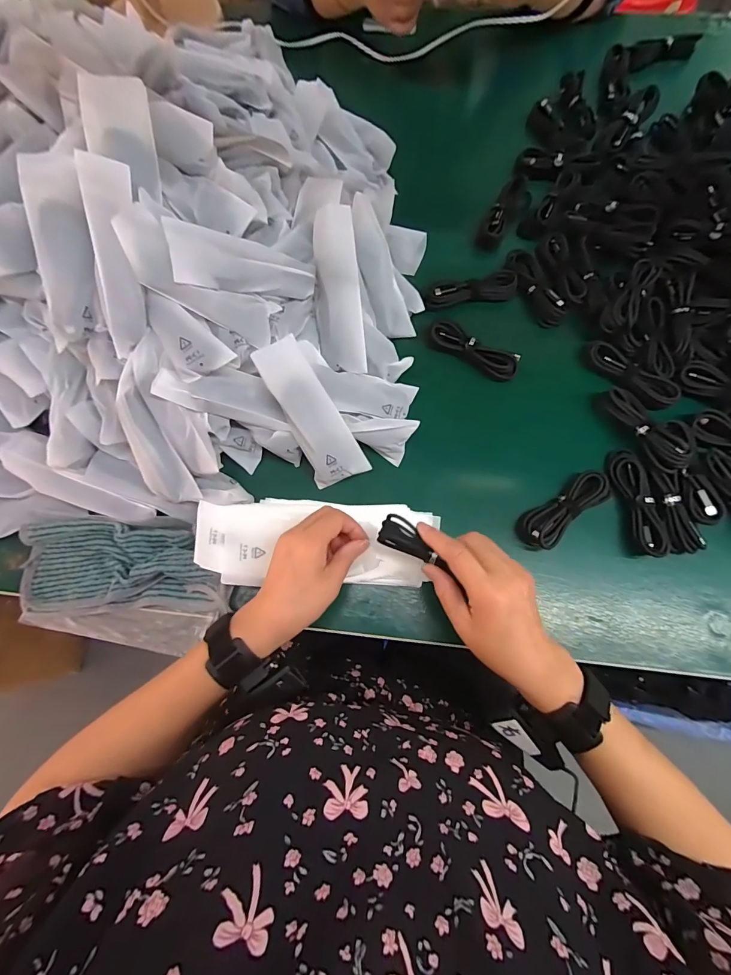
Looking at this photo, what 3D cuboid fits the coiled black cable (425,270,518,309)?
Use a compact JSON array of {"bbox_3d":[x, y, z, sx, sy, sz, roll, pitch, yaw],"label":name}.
[{"bbox_3d":[0.132,-0.246,0.489,0.113,0.014,0.036,-14,74,-3],"label":"coiled black cable"}]

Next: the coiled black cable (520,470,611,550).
[{"bbox_3d":[0.212,0.021,0.413,0.114,0.032,0.038,-39,77,-10],"label":"coiled black cable"}]

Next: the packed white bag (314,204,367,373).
[{"bbox_3d":[-0.028,-0.203,0.416,0.048,0.031,0.154,-5,105,0],"label":"packed white bag"}]

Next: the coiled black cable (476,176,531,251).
[{"bbox_3d":[0.189,-0.368,0.528,0.036,0.032,0.113,28,76,9],"label":"coiled black cable"}]

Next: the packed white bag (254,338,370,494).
[{"bbox_3d":[-0.056,-0.075,0.406,0.055,0.020,0.152,-32,107,-8],"label":"packed white bag"}]

